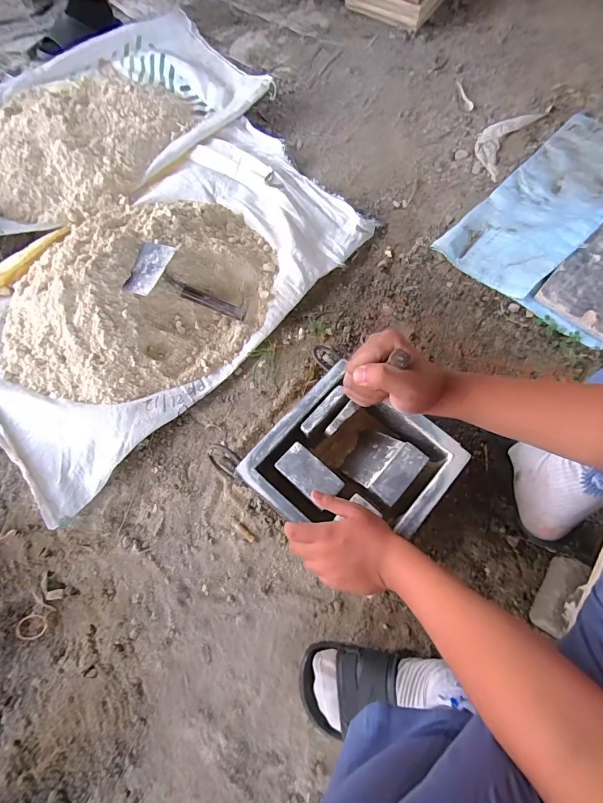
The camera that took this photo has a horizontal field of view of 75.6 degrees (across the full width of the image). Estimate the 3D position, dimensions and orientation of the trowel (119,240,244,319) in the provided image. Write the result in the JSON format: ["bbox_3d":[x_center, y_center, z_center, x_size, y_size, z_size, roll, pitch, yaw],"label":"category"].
[{"bbox_3d":[-0.209,-0.212,0.731,0.218,0.043,0.108,25,71,-12],"label":"trowel"}]

